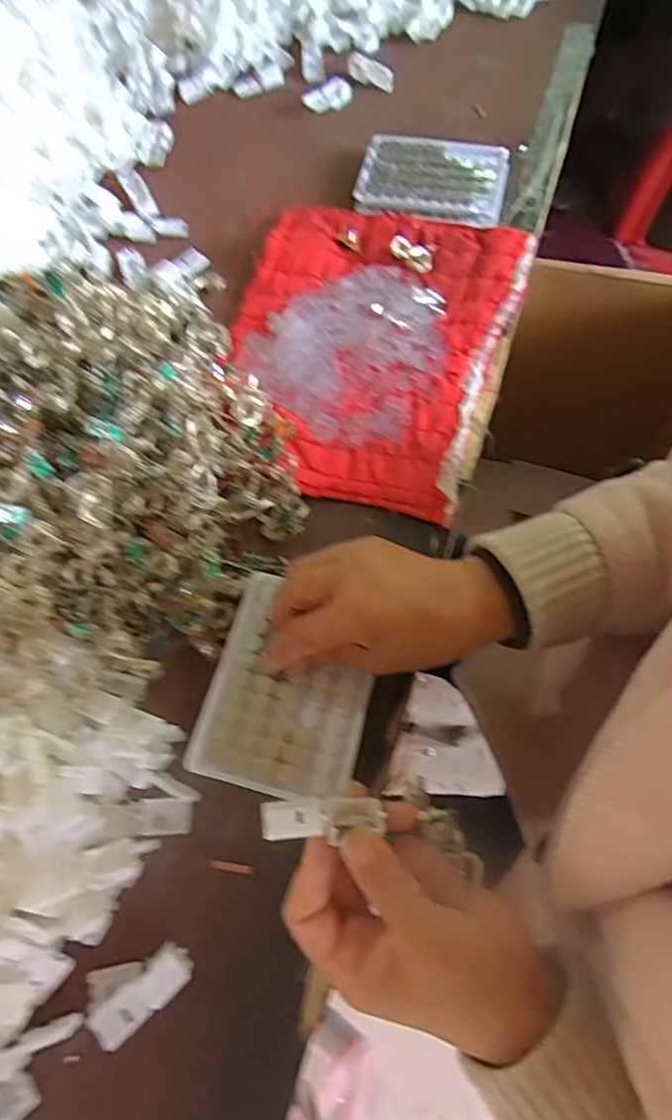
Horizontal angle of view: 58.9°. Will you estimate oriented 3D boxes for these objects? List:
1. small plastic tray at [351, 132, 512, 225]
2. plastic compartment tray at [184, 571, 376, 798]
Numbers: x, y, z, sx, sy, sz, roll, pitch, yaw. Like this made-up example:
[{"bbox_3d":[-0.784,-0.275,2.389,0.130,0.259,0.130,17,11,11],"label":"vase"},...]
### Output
[{"bbox_3d":[0.091,-0.362,0.562,0.135,0.010,0.096,13,68,8],"label":"small plastic tray"},{"bbox_3d":[-0.028,0.077,0.368,0.097,0.011,0.124,13,68,8],"label":"plastic compartment tray"}]

